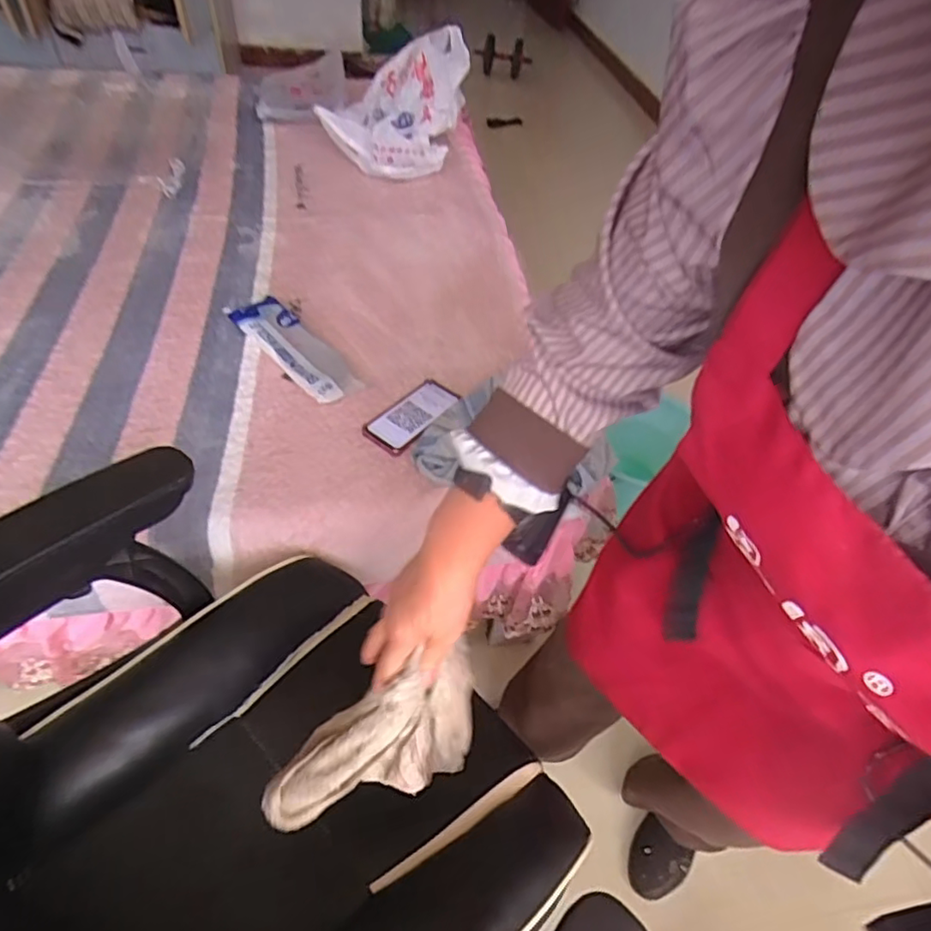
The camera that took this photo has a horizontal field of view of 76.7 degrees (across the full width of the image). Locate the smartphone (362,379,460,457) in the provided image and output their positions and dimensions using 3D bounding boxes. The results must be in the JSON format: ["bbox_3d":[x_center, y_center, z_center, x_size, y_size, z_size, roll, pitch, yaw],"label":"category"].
[{"bbox_3d":[-0.087,-0.084,0.945,0.082,0.010,0.168,33,53,21],"label":"smartphone"}]

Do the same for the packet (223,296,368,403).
[{"bbox_3d":[-0.299,-0.209,1.024,0.087,0.031,0.310,-33,60,-30],"label":"packet"}]

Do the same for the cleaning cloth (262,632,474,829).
[{"bbox_3d":[-0.075,0.233,0.493,0.180,0.143,0.076,-9,51,-12],"label":"cleaning cloth"}]

